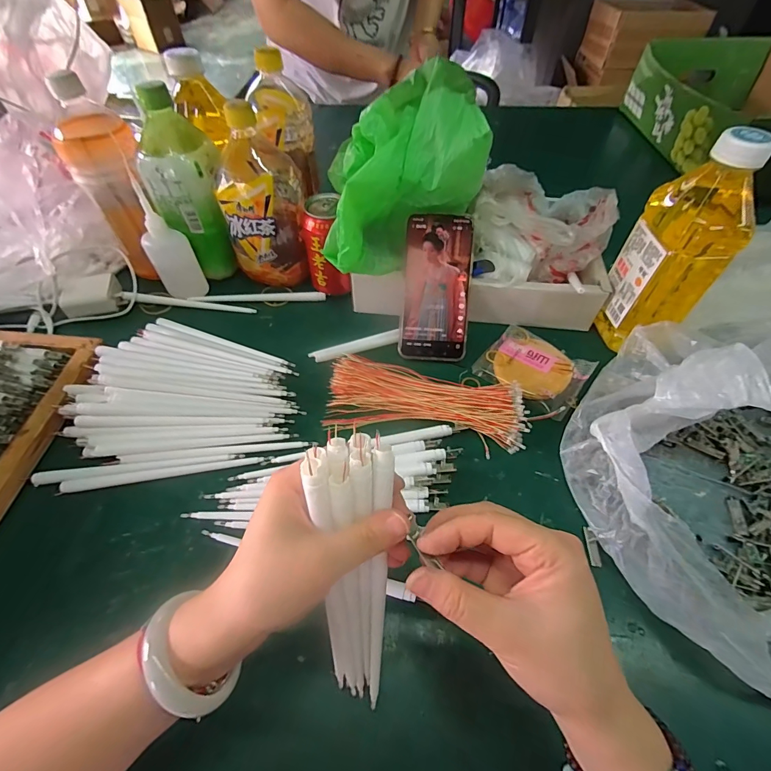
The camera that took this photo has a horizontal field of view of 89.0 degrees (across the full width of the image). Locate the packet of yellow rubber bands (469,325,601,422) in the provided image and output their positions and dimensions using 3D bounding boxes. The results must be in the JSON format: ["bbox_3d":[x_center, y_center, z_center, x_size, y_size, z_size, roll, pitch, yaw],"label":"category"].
[{"bbox_3d":[0.167,-0.018,0.443,0.108,0.012,0.092,30,59,21],"label":"packet of yellow rubber bands"}]

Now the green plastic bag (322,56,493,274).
[{"bbox_3d":[0.015,-0.205,0.406,0.162,0.168,0.094,0,54,1],"label":"green plastic bag"}]

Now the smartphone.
[{"bbox_3d":[0.059,-0.109,0.447,0.075,0.160,0.009,5,8,5],"label":"smartphone"}]

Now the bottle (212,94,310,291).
[{"bbox_3d":[-0.149,-0.215,0.483,0.098,0.201,0.086,-16,55,-11],"label":"bottle"}]

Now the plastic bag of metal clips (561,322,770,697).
[{"bbox_3d":[0.319,0.076,0.316,0.307,0.106,0.292,16,56,12],"label":"plastic bag of metal clips"}]

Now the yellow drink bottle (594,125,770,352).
[{"bbox_3d":[0.290,-0.133,0.396,0.067,0.205,0.079,0,54,1],"label":"yellow drink bottle"}]

